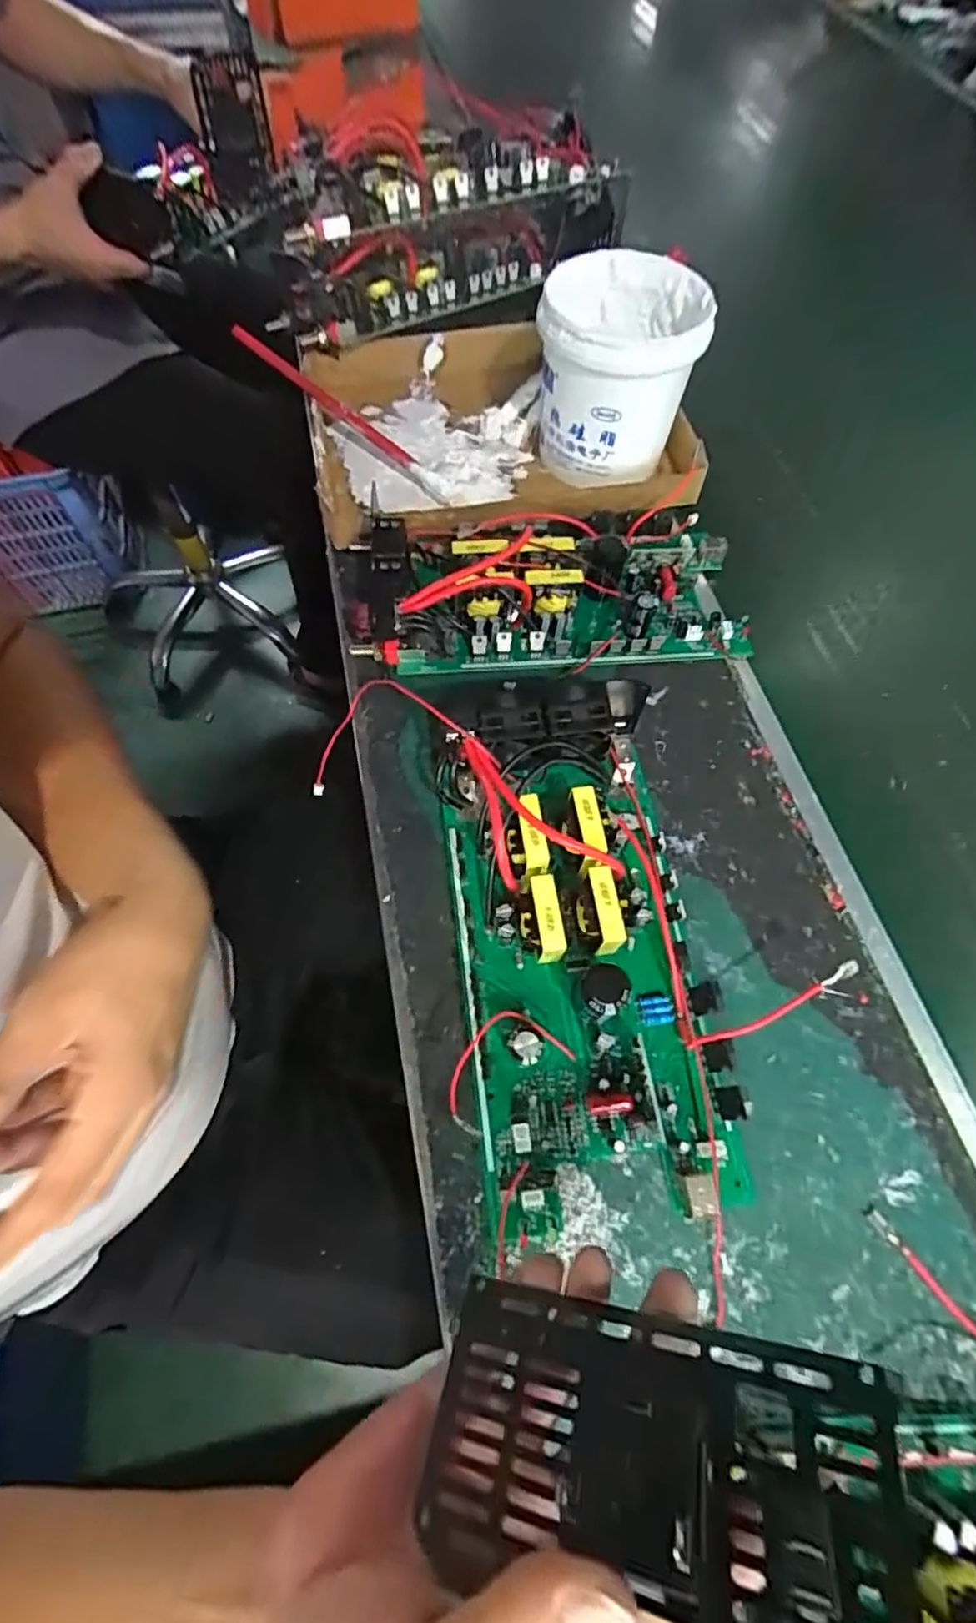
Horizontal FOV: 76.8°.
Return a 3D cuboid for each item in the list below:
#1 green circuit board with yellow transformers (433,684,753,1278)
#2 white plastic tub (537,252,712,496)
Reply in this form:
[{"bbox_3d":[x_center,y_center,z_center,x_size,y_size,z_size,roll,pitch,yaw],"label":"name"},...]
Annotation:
[{"bbox_3d":[0.049,0.066,0.333,0.134,0.056,0.273,-7,64,-4],"label":"green circuit board with yellow transformers"},{"bbox_3d":[0.103,-0.347,0.491,0.115,0.113,0.120,0,64,0],"label":"white plastic tub"}]

